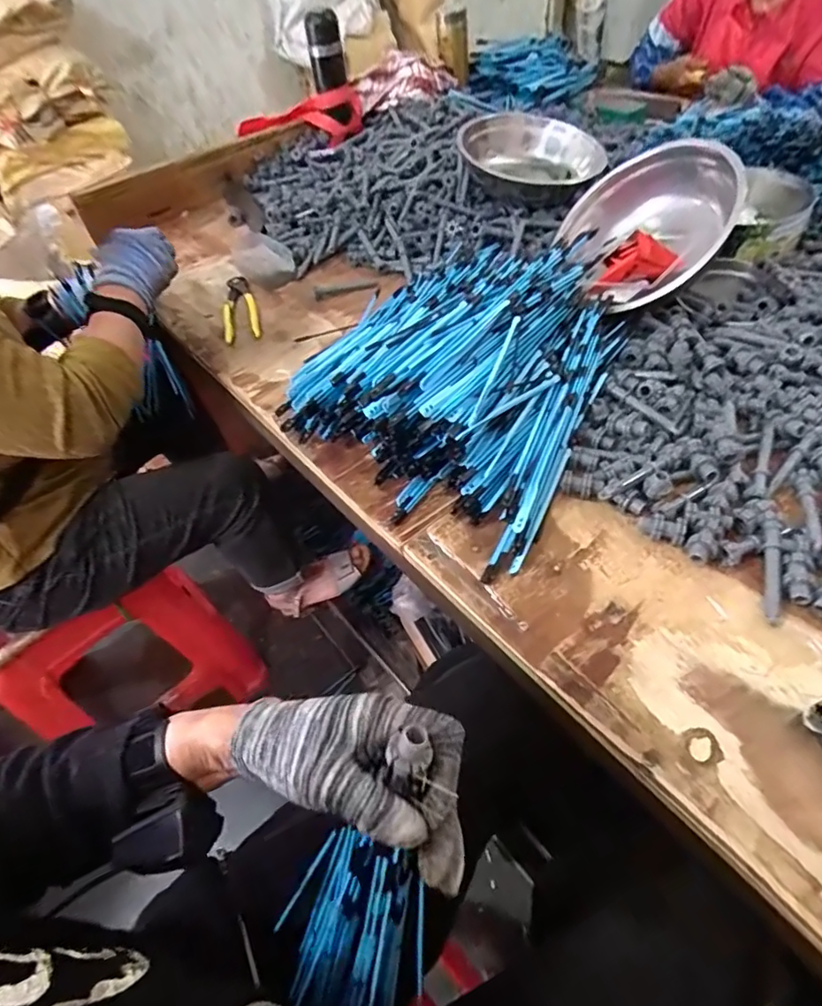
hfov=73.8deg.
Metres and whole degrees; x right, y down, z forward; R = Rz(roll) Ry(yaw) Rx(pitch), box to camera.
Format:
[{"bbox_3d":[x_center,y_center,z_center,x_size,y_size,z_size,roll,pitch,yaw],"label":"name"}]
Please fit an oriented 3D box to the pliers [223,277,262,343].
[{"bbox_3d":[-0.254,-0.297,0.805,0.048,0.023,0.172,-14,51,-4],"label":"pliers"}]

